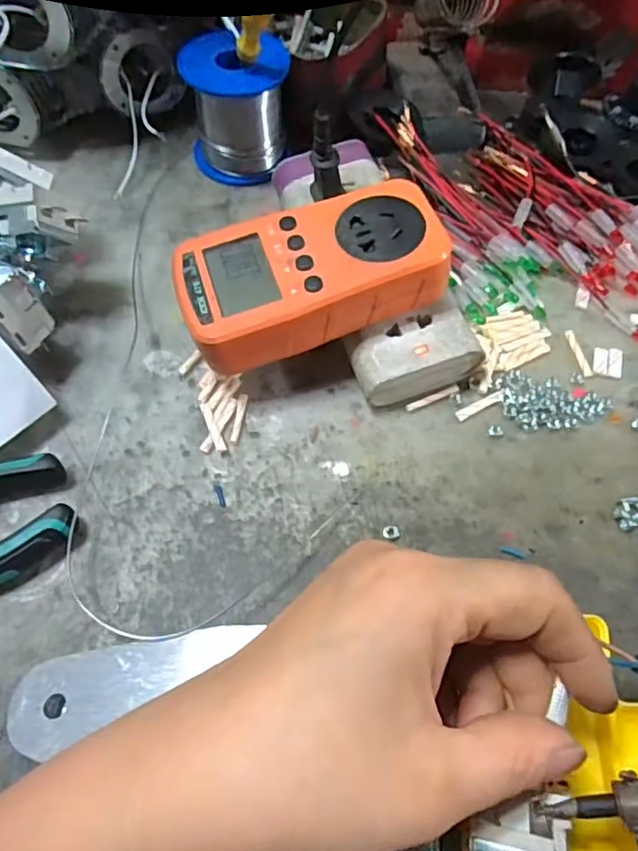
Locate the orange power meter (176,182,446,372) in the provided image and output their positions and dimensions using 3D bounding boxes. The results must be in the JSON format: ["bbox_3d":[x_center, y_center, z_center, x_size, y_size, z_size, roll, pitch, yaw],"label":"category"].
[{"bbox_3d":[-0.004,-0.075,0.276,0.124,0.033,0.067,-15,63,-9],"label":"orange power meter"}]

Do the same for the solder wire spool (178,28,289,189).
[{"bbox_3d":[-0.051,-0.203,0.366,0.065,0.069,0.058,-7,62,-5],"label":"solder wire spool"}]

